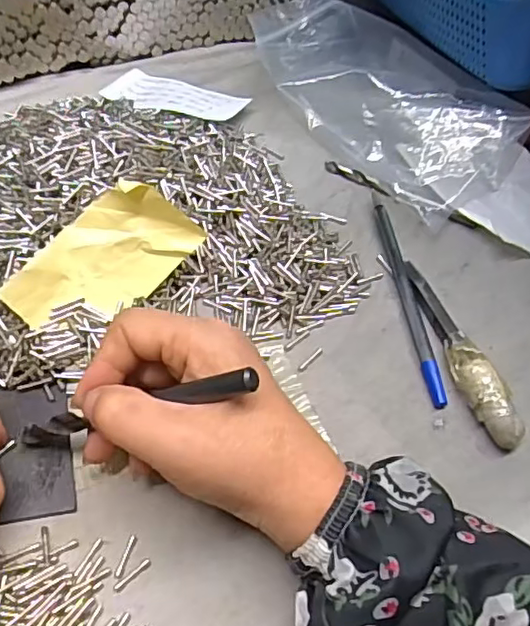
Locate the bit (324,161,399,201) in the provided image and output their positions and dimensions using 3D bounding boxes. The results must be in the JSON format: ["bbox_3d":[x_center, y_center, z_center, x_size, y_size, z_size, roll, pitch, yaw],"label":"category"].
[{"bbox_3d":[0.061,-0.085,0.381,0.052,0.005,0.008,33,61,16],"label":"bit"}]

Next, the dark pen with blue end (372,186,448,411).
[{"bbox_3d":[0.079,-0.014,0.334,0.008,0.008,0.139,-5,58,-8],"label":"dark pen with blue end"}]

